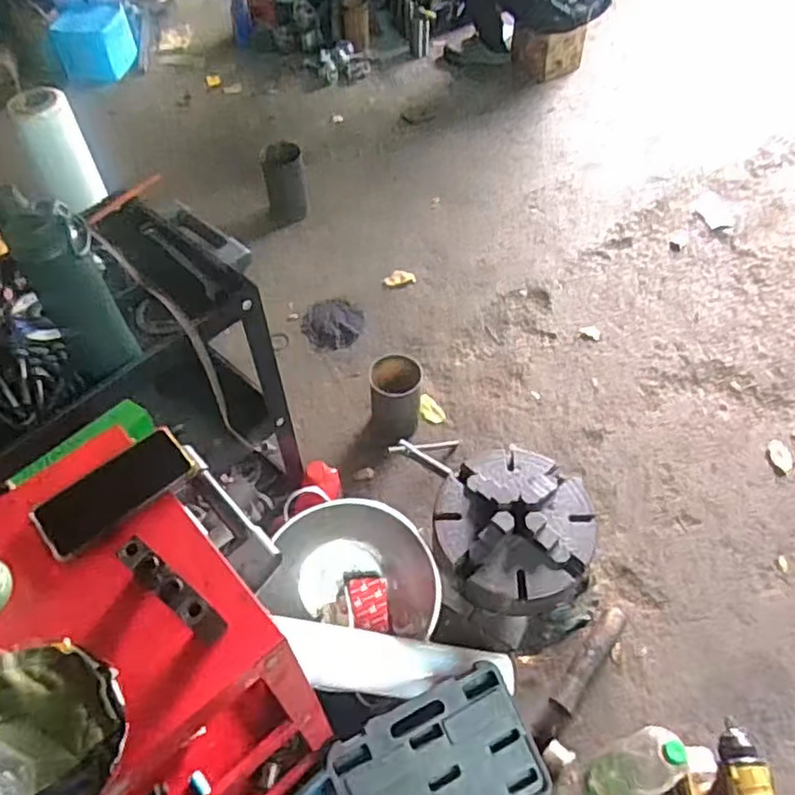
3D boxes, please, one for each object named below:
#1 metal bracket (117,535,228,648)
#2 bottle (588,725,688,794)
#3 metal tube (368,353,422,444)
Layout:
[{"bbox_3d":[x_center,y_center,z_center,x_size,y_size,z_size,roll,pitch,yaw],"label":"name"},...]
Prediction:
[{"bbox_3d":[-0.218,0.187,0.634,0.111,0.070,0.029,32,61,22],"label":"metal bracket"},{"bbox_3d":[0.377,0.587,1.039,0.077,0.273,0.088,-24,57,-16],"label":"bottle"},{"bbox_3d":[-0.003,0.005,1.554,0.116,0.201,0.121,0,54,1],"label":"metal tube"}]

